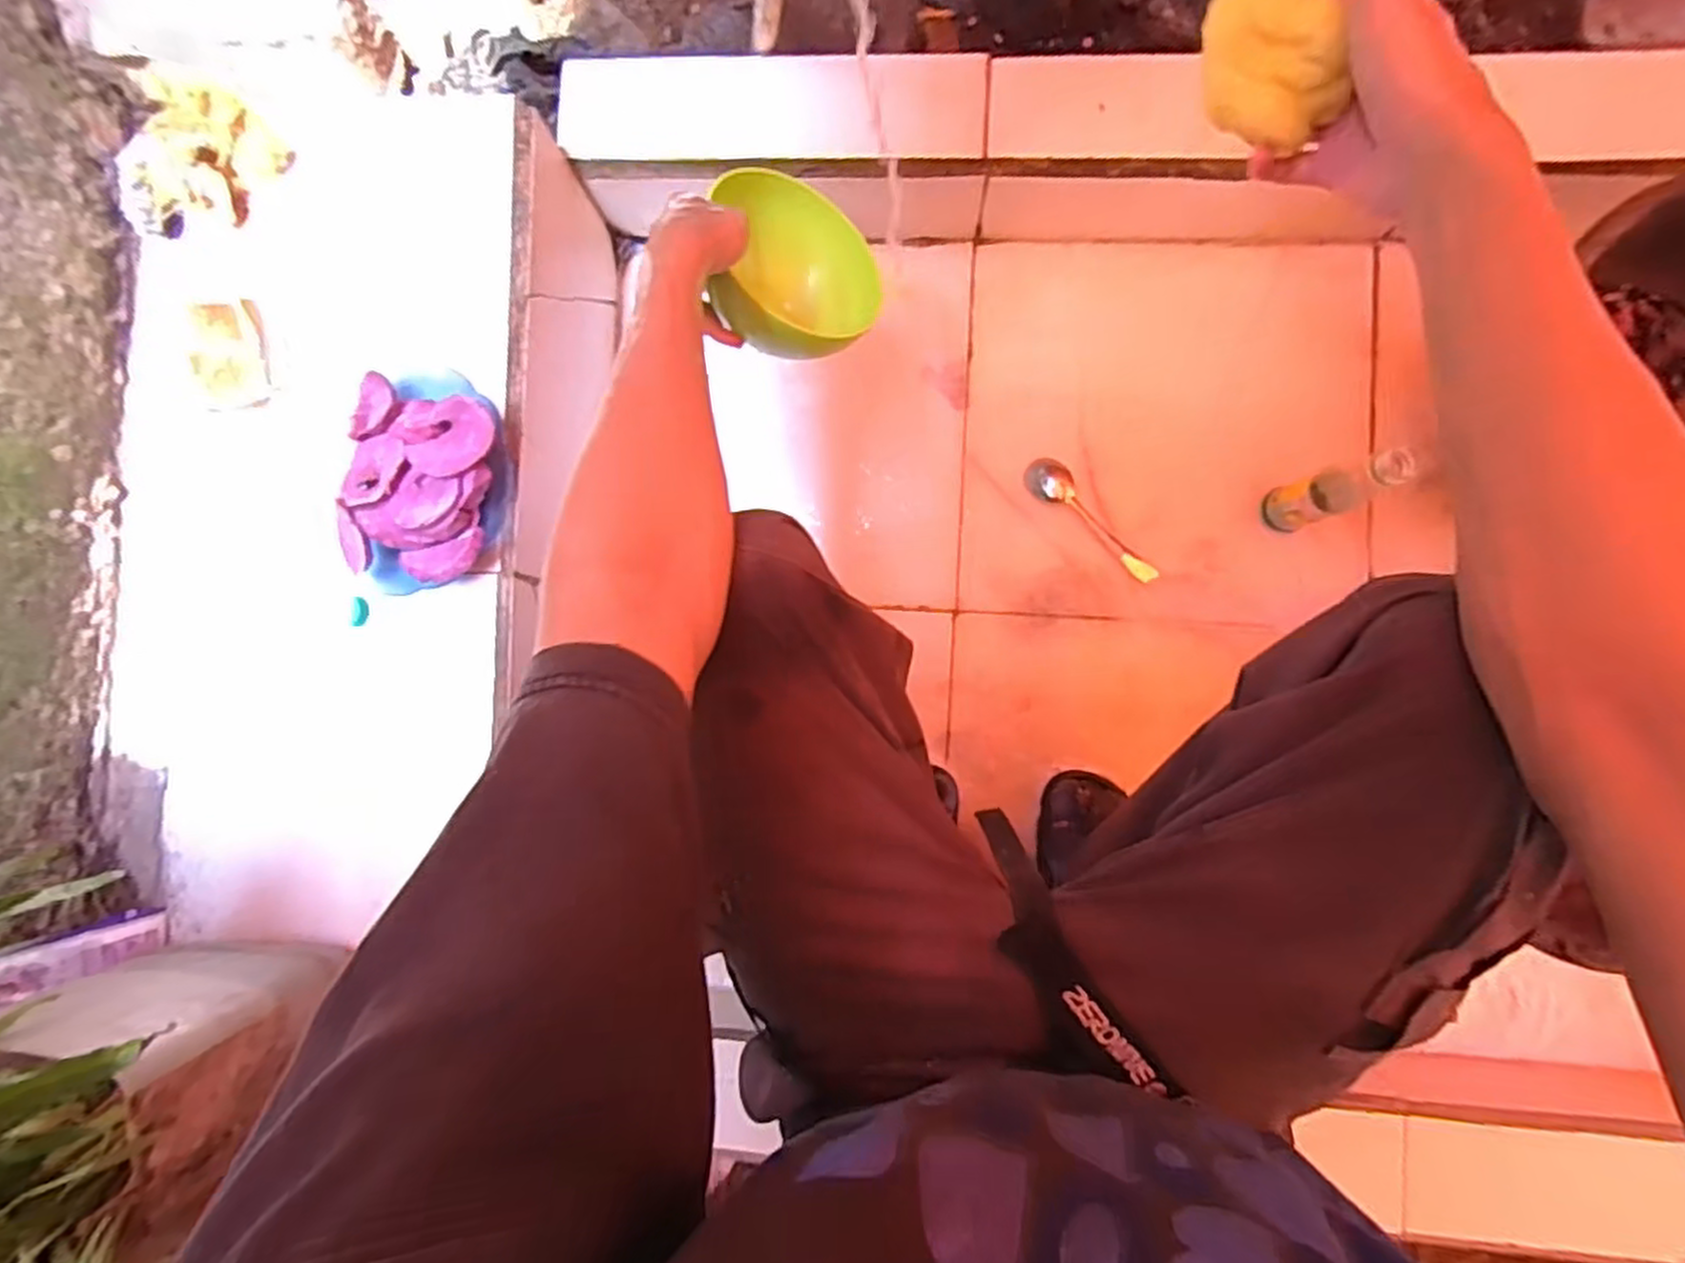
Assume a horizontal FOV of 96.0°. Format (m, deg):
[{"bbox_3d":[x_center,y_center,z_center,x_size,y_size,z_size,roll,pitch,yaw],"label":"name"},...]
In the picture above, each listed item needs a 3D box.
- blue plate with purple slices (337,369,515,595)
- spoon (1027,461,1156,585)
[{"bbox_3d":[-0.327,-0.121,0.593,0.110,0.040,0.172,4,86,7],"label":"blue plate with purple slices"},{"bbox_3d":[0.252,-0.112,0.763,0.040,0.013,0.168,-44,83,2],"label":"spoon"}]

